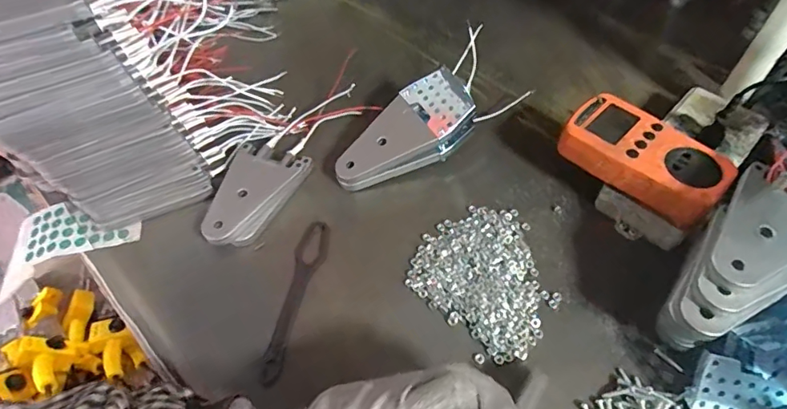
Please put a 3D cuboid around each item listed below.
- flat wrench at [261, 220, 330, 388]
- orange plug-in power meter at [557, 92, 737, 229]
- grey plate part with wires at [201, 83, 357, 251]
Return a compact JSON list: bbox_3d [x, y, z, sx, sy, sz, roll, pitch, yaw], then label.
[{"bbox_3d":[-0.080,0.074,0.398,0.025,0.005,0.140,8,56,10],"label":"flat wrench"},{"bbox_3d":[0.204,-0.039,0.401,0.123,0.030,0.069,35,63,25],"label":"orange plug-in power meter"},{"bbox_3d":[-0.111,-0.041,0.465,0.066,0.027,0.193,24,60,20],"label":"grey plate part with wires"}]

